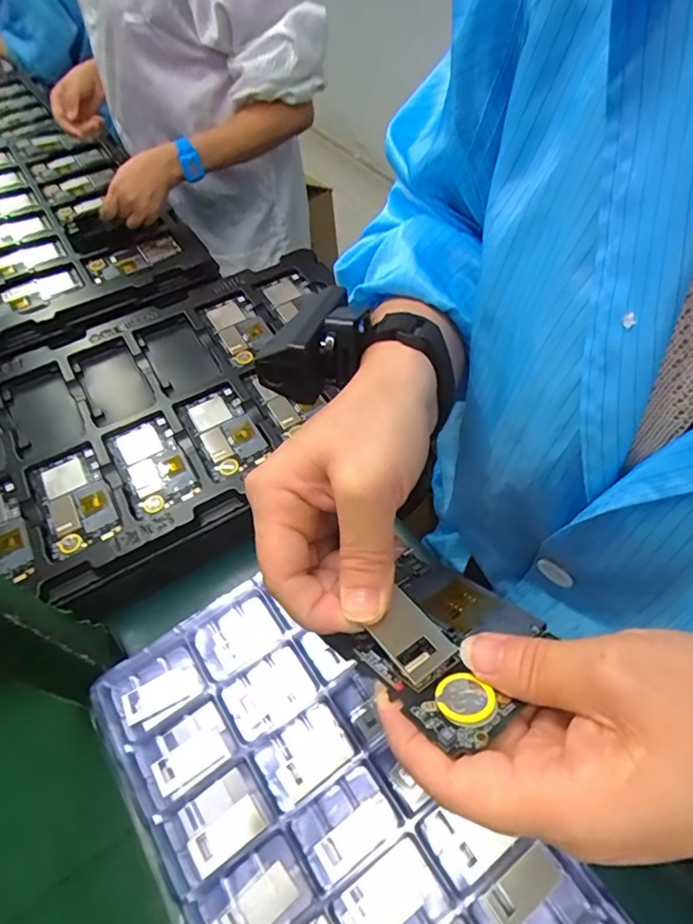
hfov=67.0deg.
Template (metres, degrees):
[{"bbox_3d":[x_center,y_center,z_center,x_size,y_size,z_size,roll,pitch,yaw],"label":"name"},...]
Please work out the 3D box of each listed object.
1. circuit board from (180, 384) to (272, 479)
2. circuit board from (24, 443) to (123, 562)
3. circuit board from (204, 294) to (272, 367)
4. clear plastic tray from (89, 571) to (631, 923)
[{"bbox_3d":[-0.136,-0.036,0.587,0.063,0.012,0.124,-28,59,-13],"label":"circuit board"},{"bbox_3d":[-0.281,0.038,0.538,0.070,0.006,0.125,-31,60,-14],"label":"circuit board"},{"bbox_3d":[-0.138,-0.175,0.681,0.060,0.008,0.129,-28,59,-13],"label":"circuit board"},{"bbox_3d":[0.007,0.240,0.315,0.196,0.024,0.378,-34,60,-16],"label":"clear plastic tray"}]

